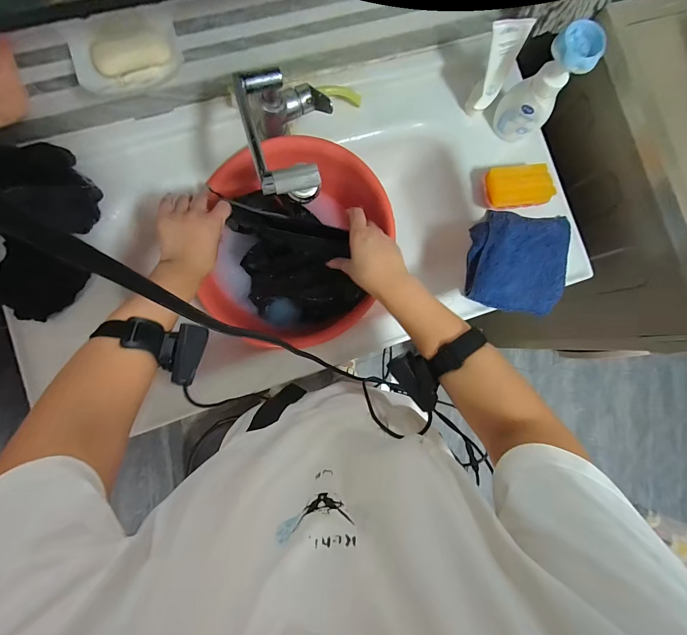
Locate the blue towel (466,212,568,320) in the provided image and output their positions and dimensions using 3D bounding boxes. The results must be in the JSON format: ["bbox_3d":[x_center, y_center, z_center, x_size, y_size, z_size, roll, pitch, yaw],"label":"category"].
[{"bbox_3d":[0.327,-0.103,0.616,0.182,0.038,0.187,9,84,-5],"label":"blue towel"}]

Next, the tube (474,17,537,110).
[{"bbox_3d":[0.260,-0.430,0.557,0.051,0.133,0.031,-1,66,-1],"label":"tube"}]

